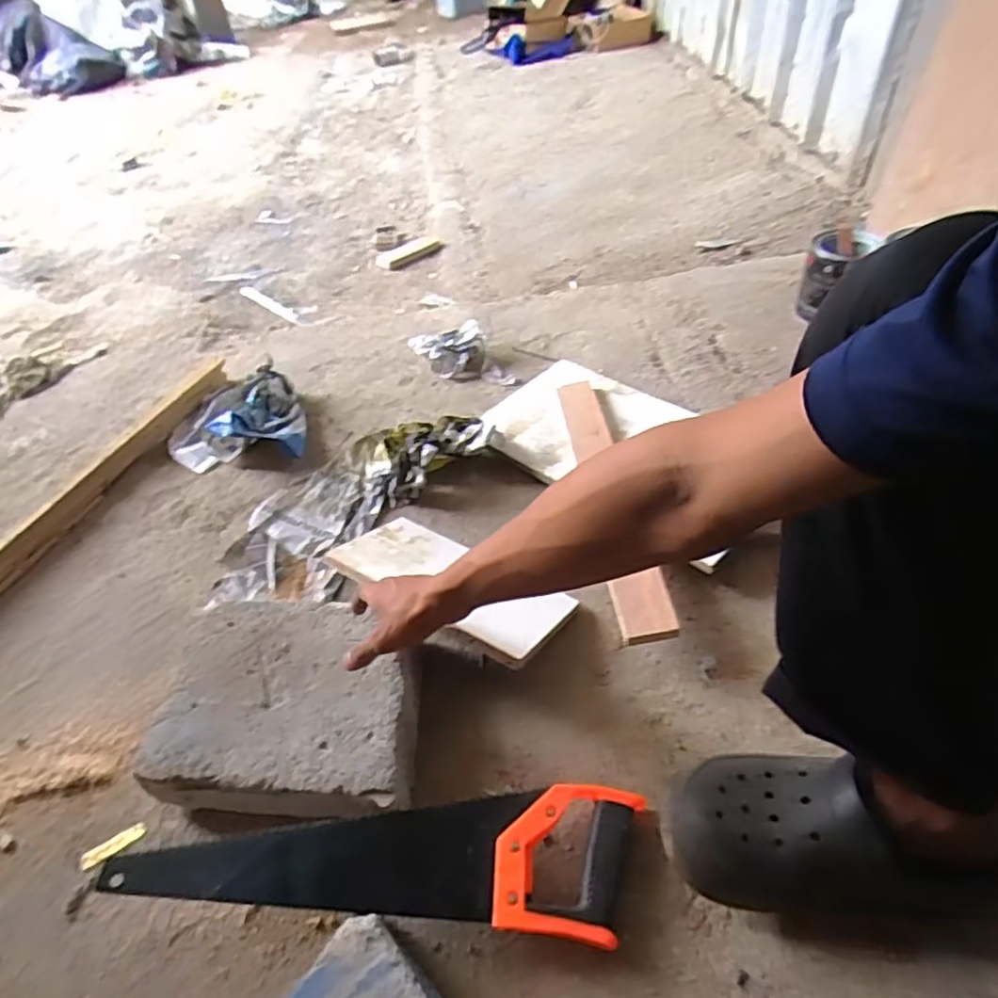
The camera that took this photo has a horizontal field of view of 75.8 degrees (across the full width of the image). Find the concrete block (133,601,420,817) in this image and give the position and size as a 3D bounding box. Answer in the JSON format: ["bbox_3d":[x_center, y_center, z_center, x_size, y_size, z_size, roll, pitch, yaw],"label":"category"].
[{"bbox_3d":[-0.200,0.213,0.652,0.251,0.080,0.199,0,47,7],"label":"concrete block"}]

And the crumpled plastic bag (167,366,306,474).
[{"bbox_3d":[-0.413,-0.133,1.011,0.223,0.075,0.182,-6,46,2],"label":"crumpled plastic bag"}]

